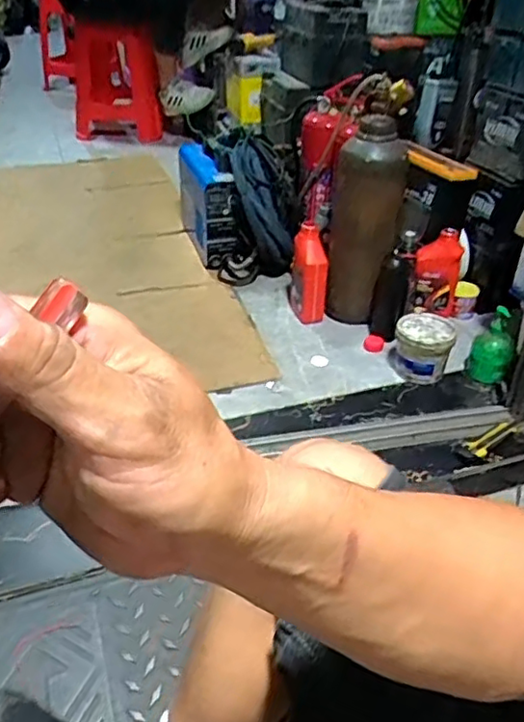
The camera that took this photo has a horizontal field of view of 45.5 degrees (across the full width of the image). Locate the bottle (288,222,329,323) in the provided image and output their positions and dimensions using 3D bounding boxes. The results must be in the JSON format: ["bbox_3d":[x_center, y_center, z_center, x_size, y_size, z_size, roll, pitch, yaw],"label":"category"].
[{"bbox_3d":[0.109,-0.201,1.461,0.086,0.207,0.093,1,35,0],"label":"bottle"}]

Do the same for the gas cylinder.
[{"bbox_3d":[0.228,-0.297,1.408,0.152,0.418,0.161,7,36,8],"label":"gas cylinder"}]

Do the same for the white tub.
[{"bbox_3d":[0.337,-0.026,1.302,0.117,0.122,0.113,4,35,5],"label":"white tub"}]

